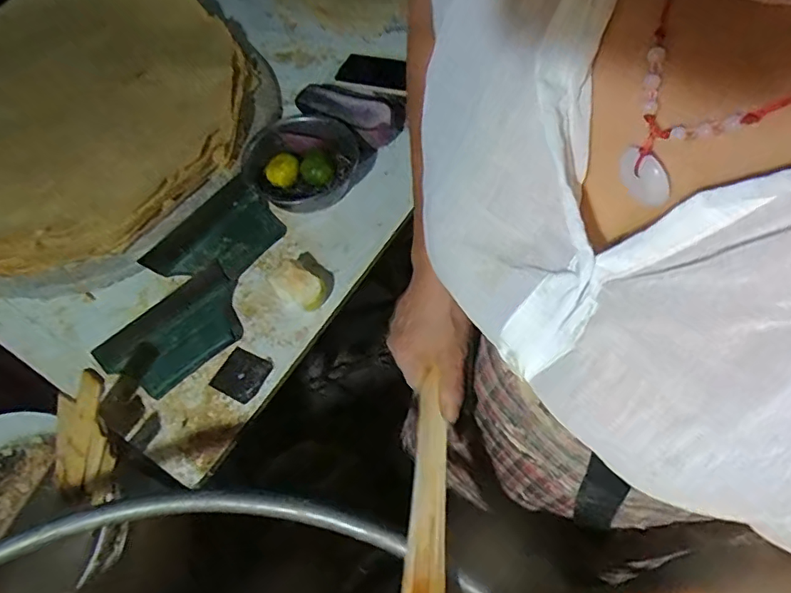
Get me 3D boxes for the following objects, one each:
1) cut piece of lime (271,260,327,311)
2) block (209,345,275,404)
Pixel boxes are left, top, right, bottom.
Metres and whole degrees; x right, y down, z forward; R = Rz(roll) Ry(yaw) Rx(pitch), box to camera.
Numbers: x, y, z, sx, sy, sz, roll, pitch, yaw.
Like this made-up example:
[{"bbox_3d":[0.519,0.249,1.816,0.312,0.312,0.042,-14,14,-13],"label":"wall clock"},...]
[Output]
[{"bbox_3d":[-0.131,-0.013,0.731,0.078,0.030,0.048,34,66,21],"label":"cut piece of lime"},{"bbox_3d":[-0.196,0.098,0.690,0.066,0.006,0.061,24,65,16],"label":"block"}]

